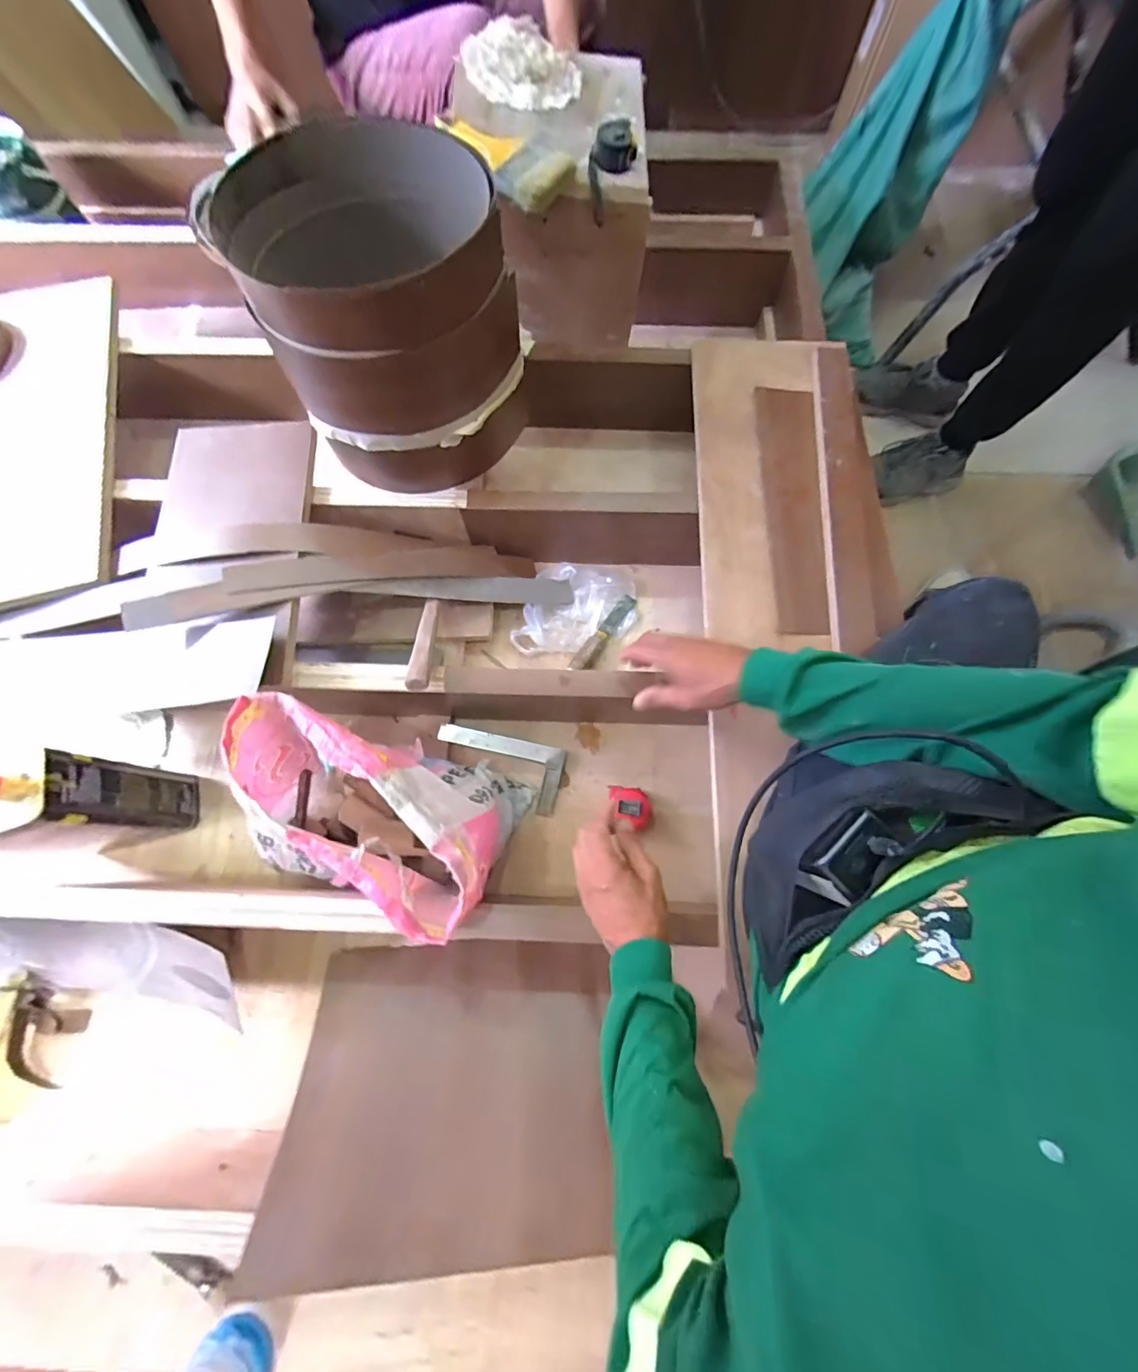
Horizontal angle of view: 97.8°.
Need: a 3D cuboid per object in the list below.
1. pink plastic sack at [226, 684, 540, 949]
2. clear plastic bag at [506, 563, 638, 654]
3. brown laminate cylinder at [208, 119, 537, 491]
[{"bbox_3d":[-0.247,0.157,0.655,0.339,0.251,0.199,20,74,7],"label":"pink plastic sack"},{"bbox_3d":[0.013,-0.144,0.860,0.216,0.058,0.176,-2,73,0],"label":"clear plastic bag"},{"bbox_3d":[-0.230,-0.489,0.683,0.316,0.298,0.300,0,73,1],"label":"brown laminate cylinder"}]

